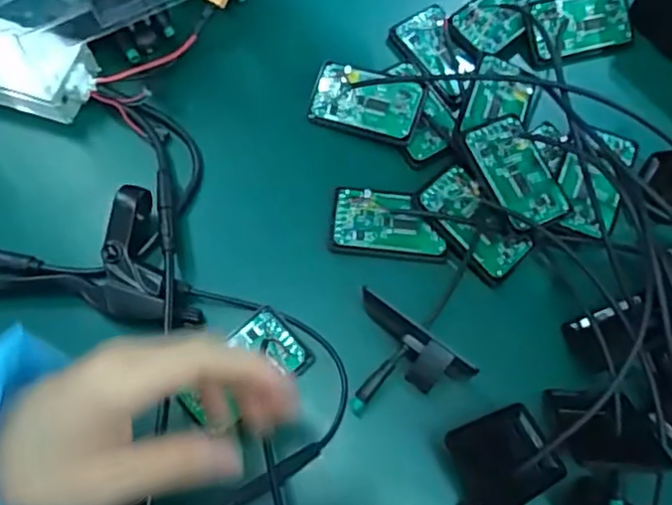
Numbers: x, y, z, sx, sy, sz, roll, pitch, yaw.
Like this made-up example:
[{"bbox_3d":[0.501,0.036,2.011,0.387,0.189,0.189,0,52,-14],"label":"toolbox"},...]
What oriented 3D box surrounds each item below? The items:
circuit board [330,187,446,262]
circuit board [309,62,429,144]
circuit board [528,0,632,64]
[{"bbox_3d":[0.035,-0.021,0.423,0.075,0.013,0.046,5,69,2],"label":"circuit board"},{"bbox_3d":[0.020,-0.107,0.452,0.078,0.009,0.044,19,95,15],"label":"circuit board"},{"bbox_3d":[0.184,-0.171,0.475,0.078,0.010,0.043,-14,98,-7],"label":"circuit board"}]

